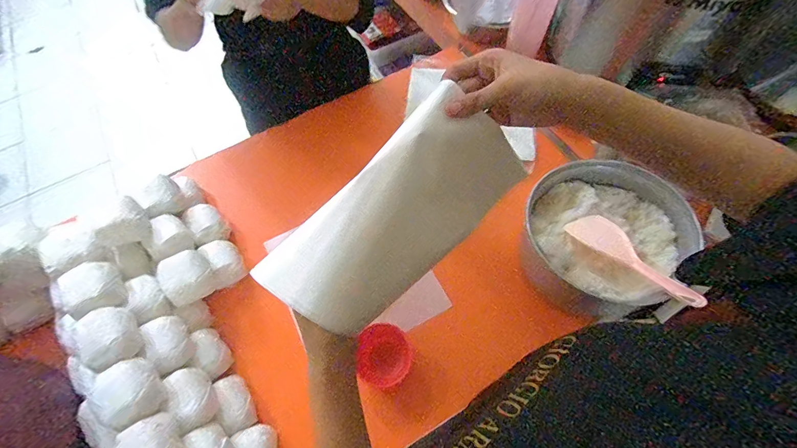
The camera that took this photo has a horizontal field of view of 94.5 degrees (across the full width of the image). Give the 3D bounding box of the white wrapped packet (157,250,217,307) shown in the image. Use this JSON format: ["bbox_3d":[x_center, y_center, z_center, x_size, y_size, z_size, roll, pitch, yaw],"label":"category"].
[{"bbox_3d":[-0.348,0.087,0.607,0.073,0.048,0.069,-34,67,-14],"label":"white wrapped packet"}]

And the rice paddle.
[{"bbox_3d":[0.334,0.046,0.522,0.067,0.018,0.185,-31,48,-13],"label":"rice paddle"}]

